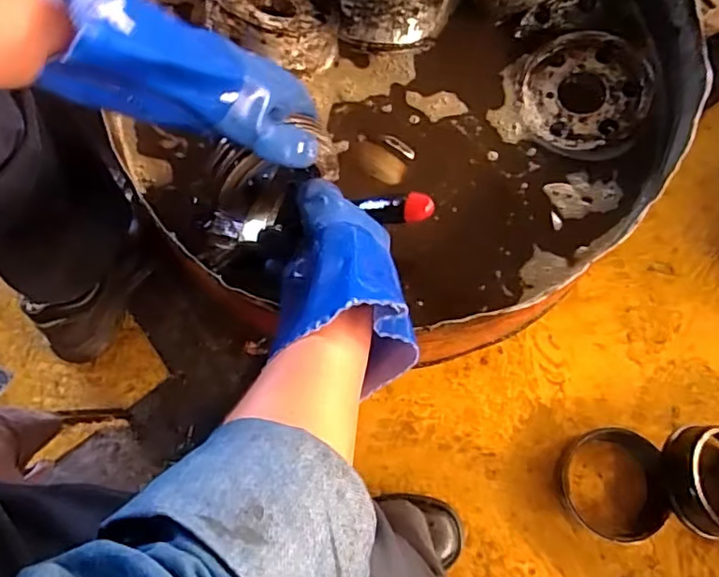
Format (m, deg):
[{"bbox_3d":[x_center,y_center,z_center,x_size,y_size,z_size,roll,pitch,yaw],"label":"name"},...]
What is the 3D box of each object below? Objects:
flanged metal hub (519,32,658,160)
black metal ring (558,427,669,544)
[{"bbox_3d":[0.205,-0.177,0.521,0.108,0.030,0.110,0,72,1],"label":"flanged metal hub"},{"bbox_3d":[0.304,0.235,0.691,0.116,0.031,0.128,4,72,3],"label":"black metal ring"}]

